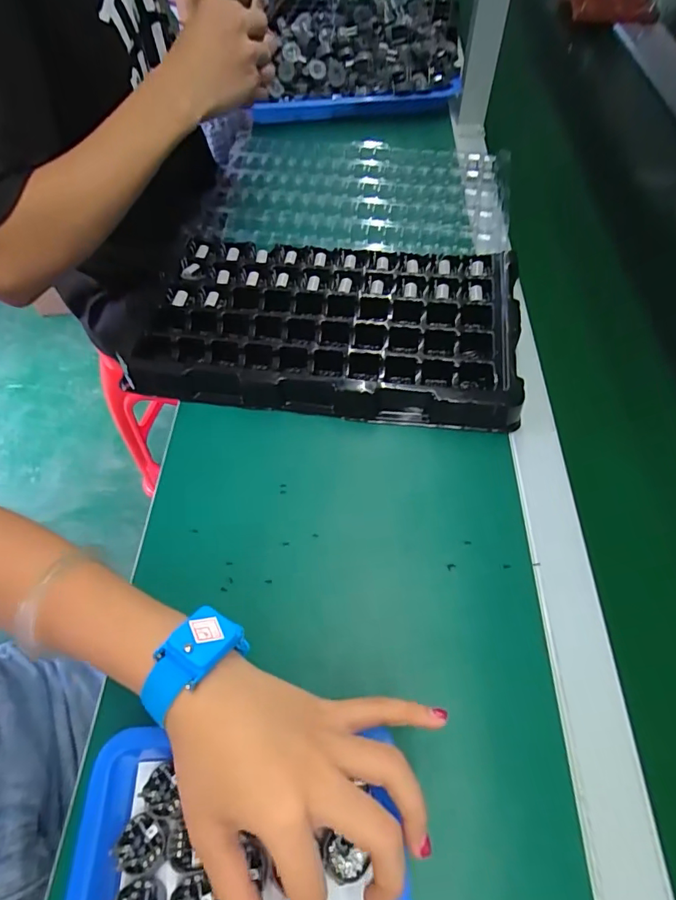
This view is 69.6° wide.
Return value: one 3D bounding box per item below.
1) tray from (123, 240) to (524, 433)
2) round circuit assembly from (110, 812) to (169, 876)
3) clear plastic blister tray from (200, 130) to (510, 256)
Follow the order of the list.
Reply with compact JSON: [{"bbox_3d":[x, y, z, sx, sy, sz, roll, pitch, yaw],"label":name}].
[{"bbox_3d":[-0.010,-0.128,0.471,0.347,0.033,0.200,7,58,6],"label":"tray"},{"bbox_3d":[-0.109,0.220,0.273,0.028,0.010,0.026,-1,57,1],"label":"round circuit assembly"},{"bbox_3d":[0.028,-0.329,0.611,0.352,0.026,0.230,7,58,6],"label":"clear plastic blister tray"}]

